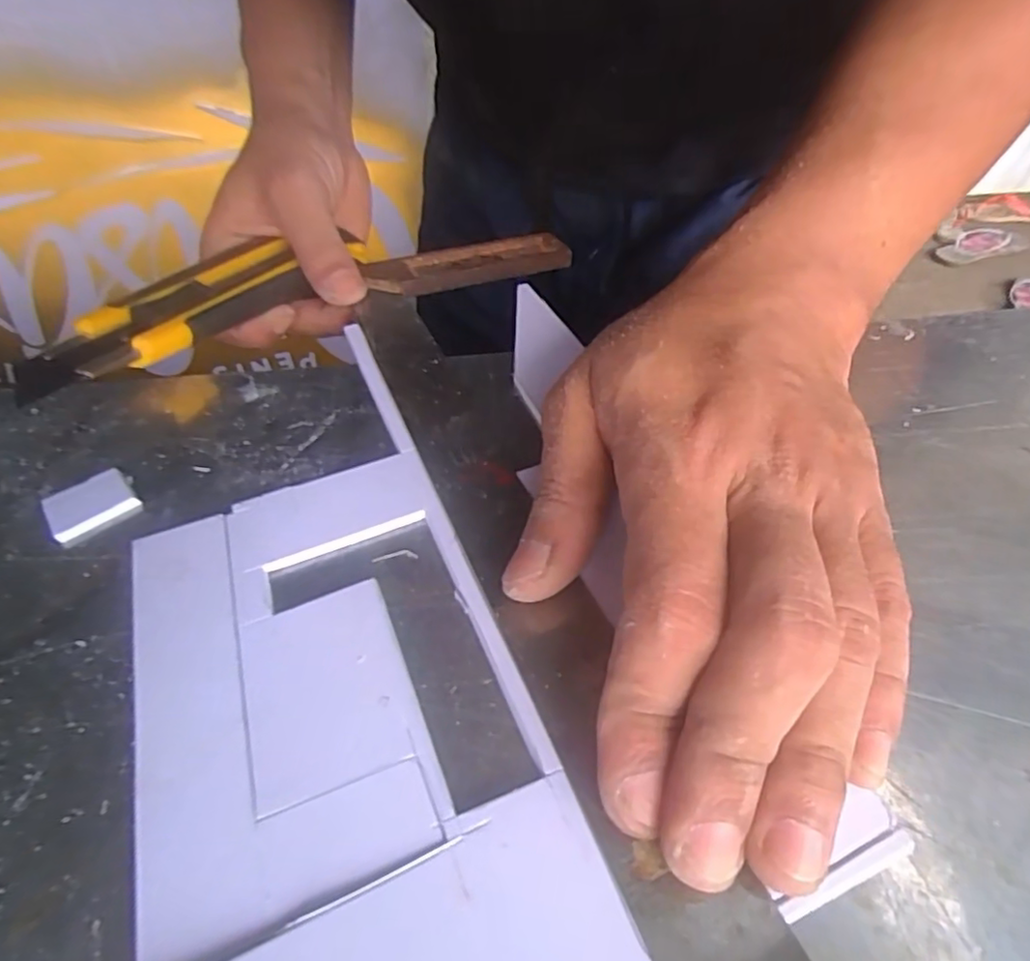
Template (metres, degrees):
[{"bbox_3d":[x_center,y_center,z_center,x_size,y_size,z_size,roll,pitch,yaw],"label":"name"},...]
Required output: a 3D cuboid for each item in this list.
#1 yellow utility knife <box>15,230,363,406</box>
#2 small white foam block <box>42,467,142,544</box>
[{"bbox_3d":[-0.126,-0.075,0.253,0.027,0.018,0.159,20,43,20],"label":"yellow utility knife"},{"bbox_3d":[-0.133,0.007,0.191,0.023,0.004,0.021,-35,54,-29],"label":"small white foam block"}]

